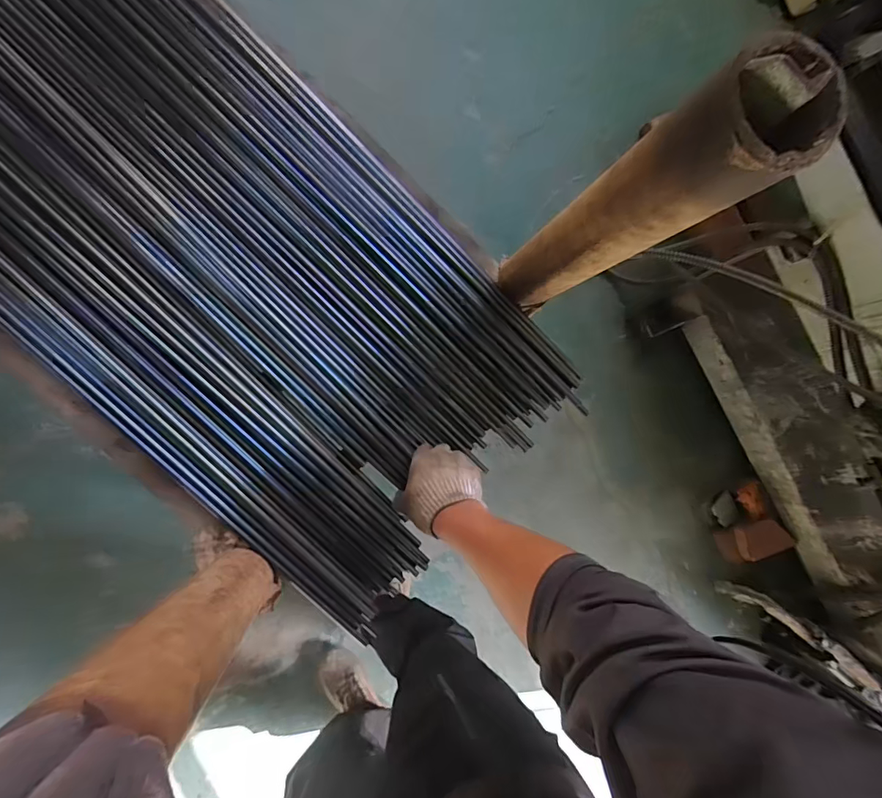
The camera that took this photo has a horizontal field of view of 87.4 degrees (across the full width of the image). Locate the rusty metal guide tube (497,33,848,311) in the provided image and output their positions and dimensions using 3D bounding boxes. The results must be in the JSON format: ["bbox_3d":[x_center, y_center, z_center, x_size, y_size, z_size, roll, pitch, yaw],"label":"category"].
[{"bbox_3d":[0.176,-0.182,0.497,0.081,0.448,0.093,-37,94,-11],"label":"rusty metal guide tube"}]

